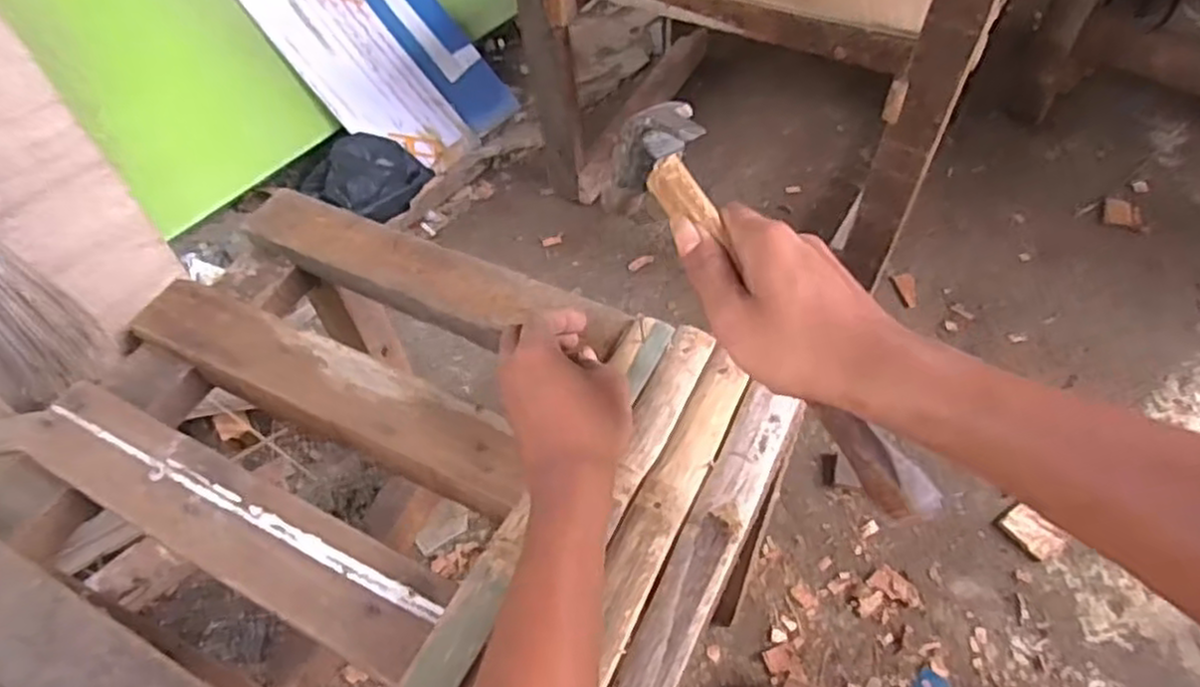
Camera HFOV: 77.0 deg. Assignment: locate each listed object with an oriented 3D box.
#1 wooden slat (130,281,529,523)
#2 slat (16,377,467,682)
[{"bbox_3d":[-0.188,0.032,0.524,0.318,0.026,0.064,21,56,19],"label":"wooden slat"},{"bbox_3d":[-0.235,0.102,0.463,0.318,0.015,0.057,21,56,19],"label":"slat"}]

